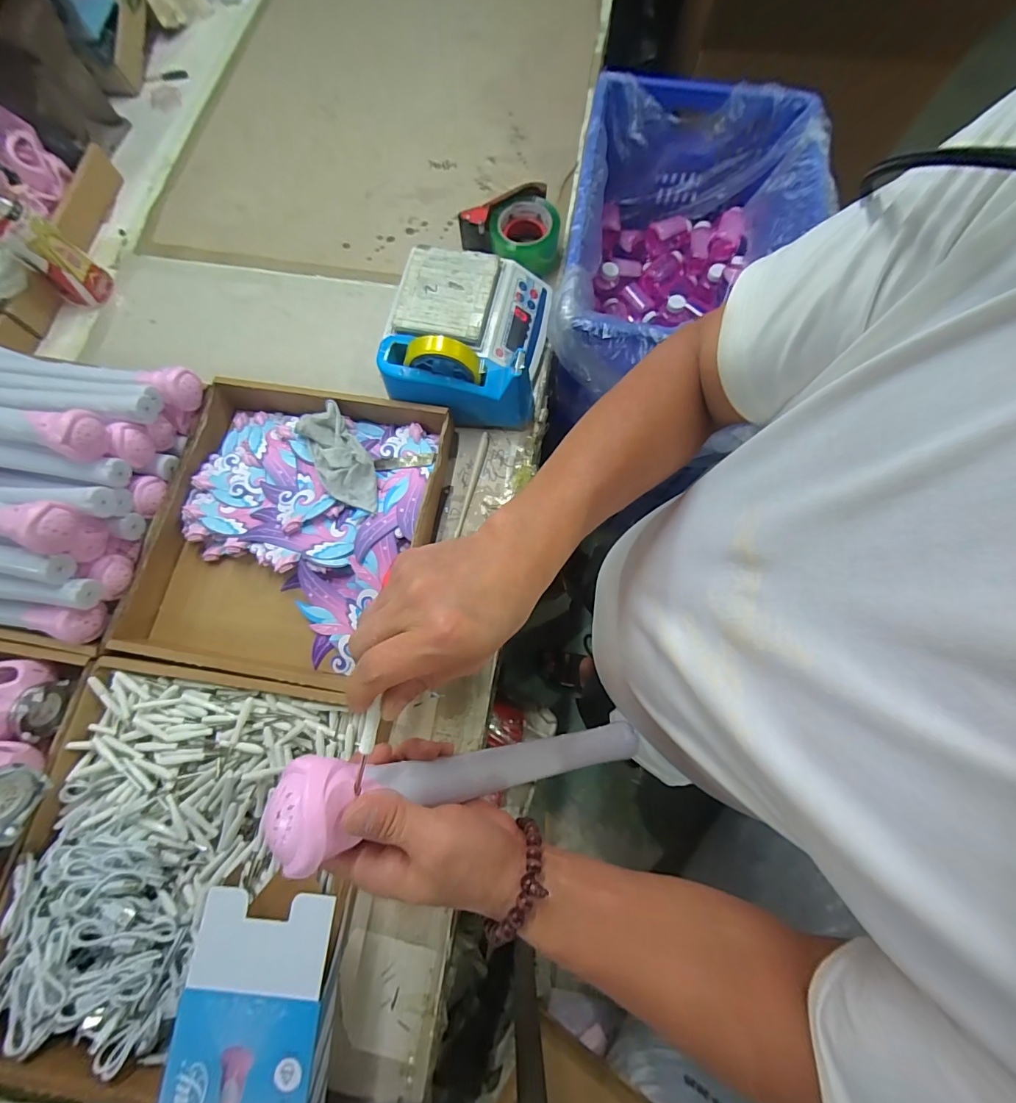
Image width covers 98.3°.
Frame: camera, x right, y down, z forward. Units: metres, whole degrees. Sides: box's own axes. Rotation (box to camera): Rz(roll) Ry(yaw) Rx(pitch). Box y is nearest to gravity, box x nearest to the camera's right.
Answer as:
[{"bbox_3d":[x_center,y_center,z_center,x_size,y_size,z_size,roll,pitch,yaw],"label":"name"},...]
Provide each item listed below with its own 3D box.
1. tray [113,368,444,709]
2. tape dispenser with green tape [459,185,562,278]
[{"bbox_3d":[-0.282,-0.029,0.582,0.350,0.074,0.384,10,74,3],"label":"tray"},{"bbox_3d":[0.003,-0.498,0.694,0.152,0.074,0.103,-30,76,-8],"label":"tape dispenser with green tape"}]

